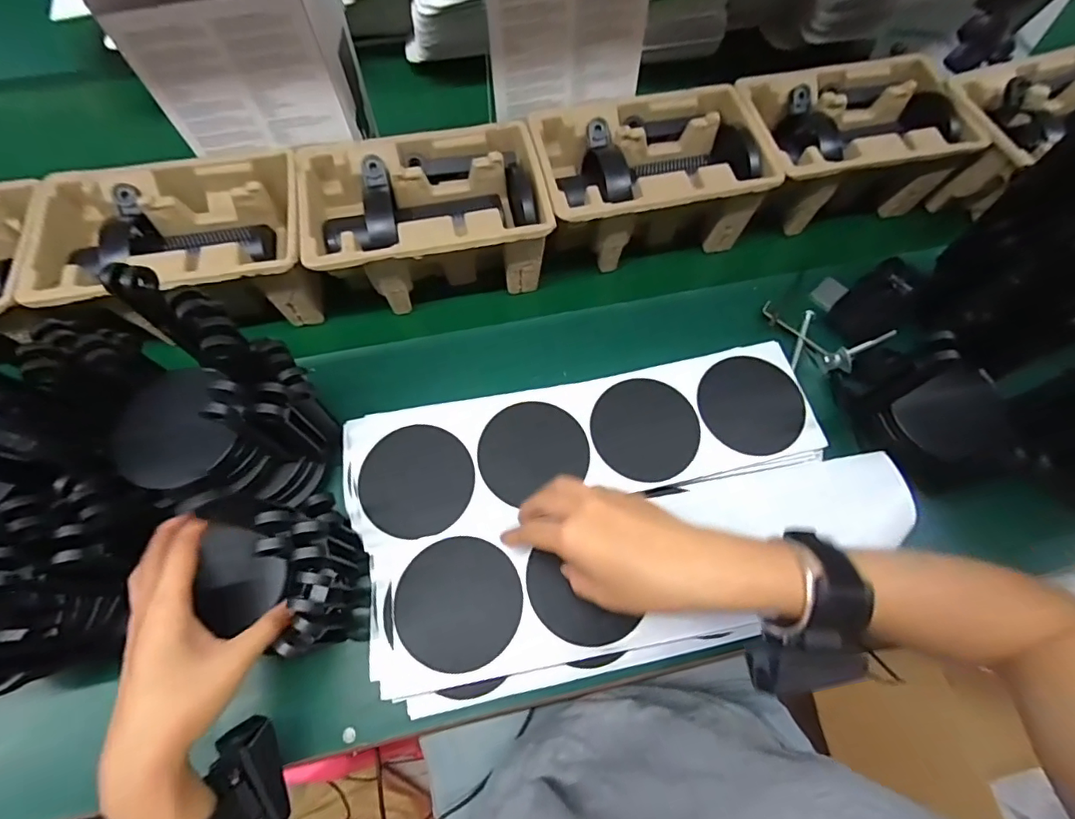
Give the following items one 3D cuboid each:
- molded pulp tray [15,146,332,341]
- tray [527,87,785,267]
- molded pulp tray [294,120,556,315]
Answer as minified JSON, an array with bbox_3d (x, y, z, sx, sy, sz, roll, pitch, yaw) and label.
[{"bbox_3d":[-0.333,-0.150,0.496,0.224,0.097,0.149,-9,65,-8],"label":"molded pulp tray"},{"bbox_3d":[0.110,-0.241,0.541,0.219,0.099,0.142,-9,65,-7],"label":"tray"},{"bbox_3d":[-0.110,-0.187,0.520,0.228,0.099,0.146,-10,65,-8],"label":"molded pulp tray"}]

